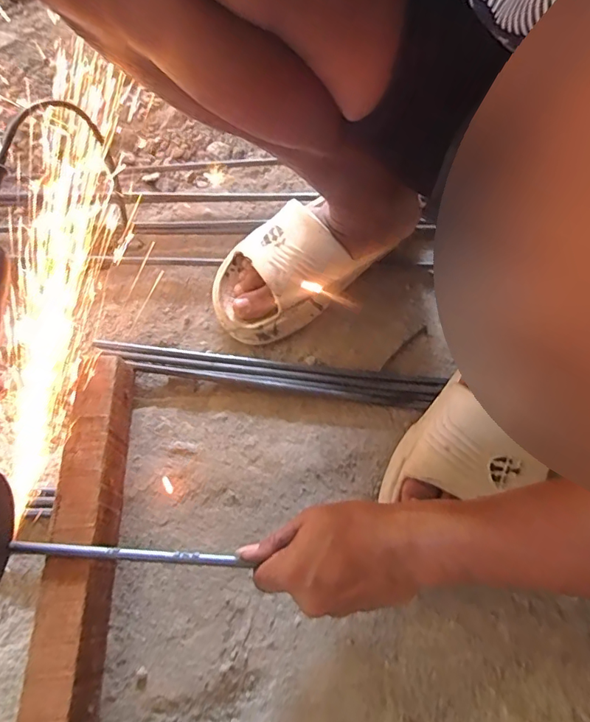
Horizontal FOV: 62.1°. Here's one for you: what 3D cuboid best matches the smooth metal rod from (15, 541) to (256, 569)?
[{"bbox_3d":[-0.124,0.148,0.374,0.178,0.009,0.009,4,61,0],"label":"smooth metal rod"}]

